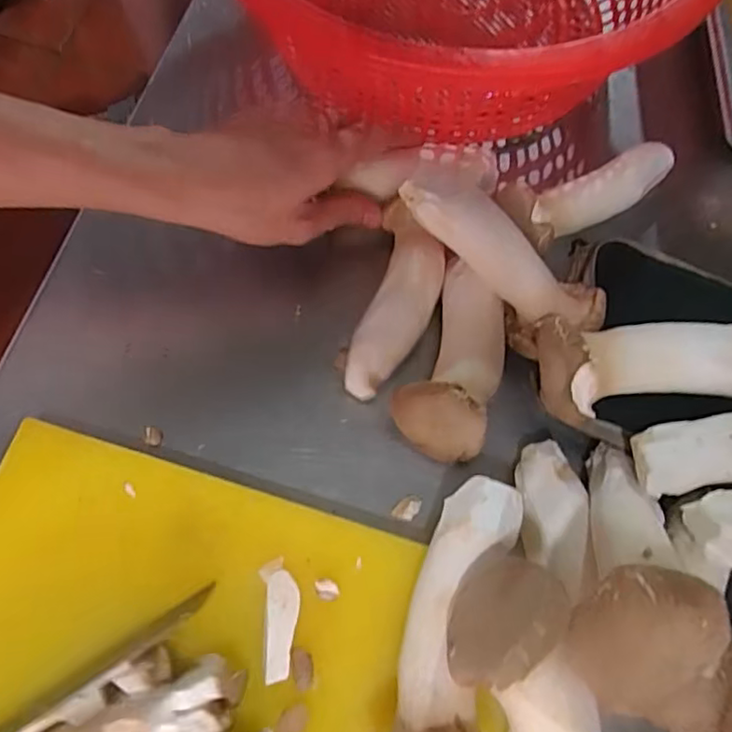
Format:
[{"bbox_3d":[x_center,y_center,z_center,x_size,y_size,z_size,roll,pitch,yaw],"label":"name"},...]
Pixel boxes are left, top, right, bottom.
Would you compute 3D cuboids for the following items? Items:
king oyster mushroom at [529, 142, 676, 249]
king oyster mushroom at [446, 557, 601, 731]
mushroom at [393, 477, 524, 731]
[{"bbox_3d":[0.155,-0.116,0.406,0.122,0.026,0.030,-31,74,-13],"label":"king oyster mushroom"},{"bbox_3d":[0.070,0.151,0.264,0.054,0.040,0.132,-16,101,-8],"label":"king oyster mushroom"},{"bbox_3d":[0.042,0.120,0.287,0.046,0.059,0.139,19,70,5],"label":"mushroom"}]

